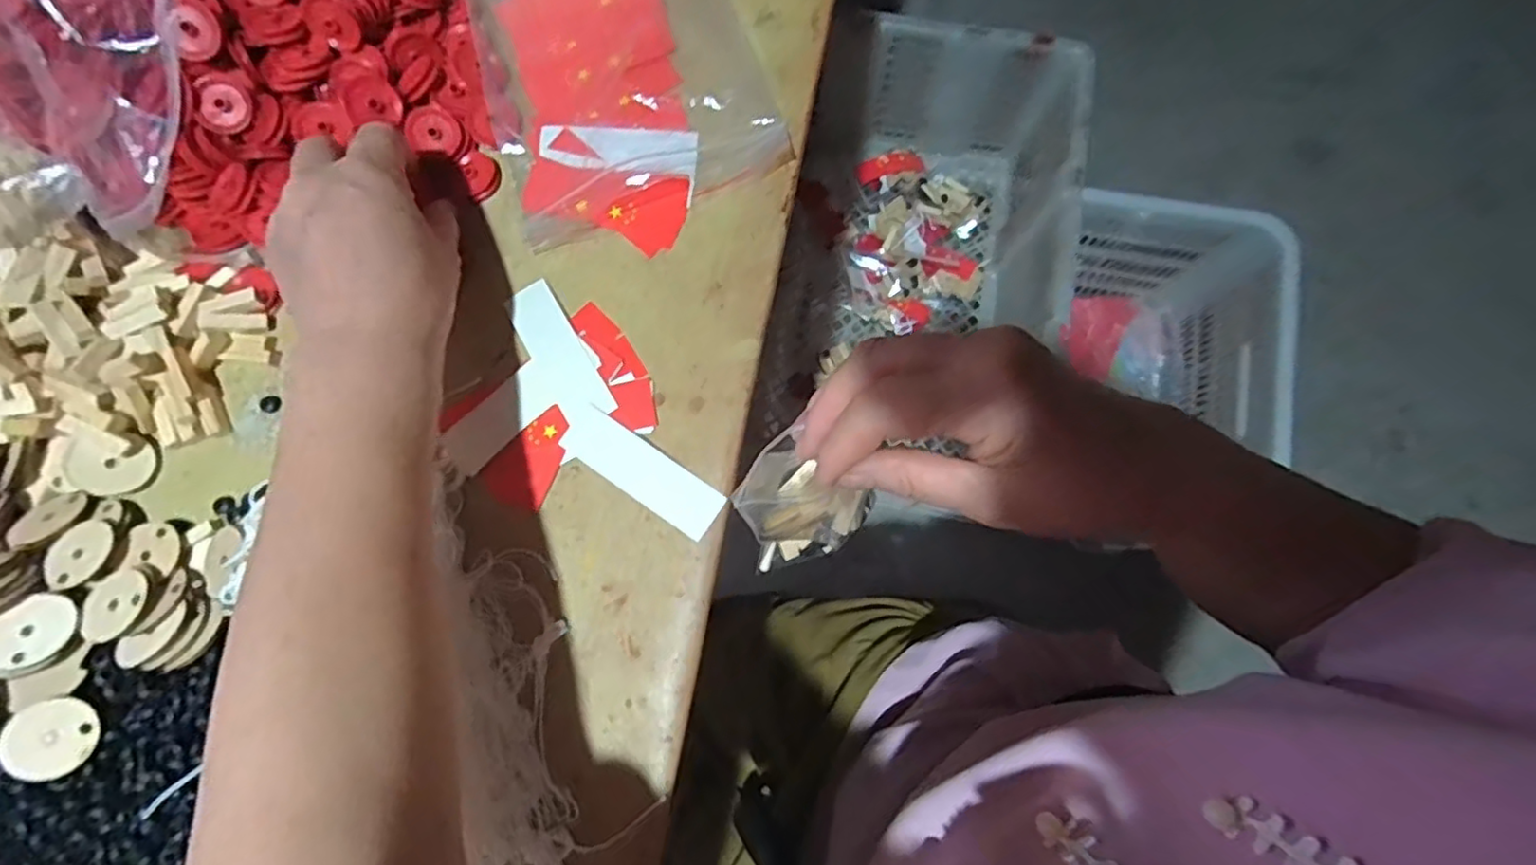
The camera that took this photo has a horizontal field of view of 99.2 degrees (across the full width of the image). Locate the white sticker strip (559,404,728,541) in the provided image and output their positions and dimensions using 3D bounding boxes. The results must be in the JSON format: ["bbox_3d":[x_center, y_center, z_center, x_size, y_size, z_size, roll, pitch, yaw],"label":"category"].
[{"bbox_3d":[-0.064,0.020,0.336,0.088,0.004,0.027,34,81,7],"label":"white sticker strip"}]

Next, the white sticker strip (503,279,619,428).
[{"bbox_3d":[-0.112,-0.043,0.348,0.027,0.005,0.085,-31,80,-5],"label":"white sticker strip"}]

